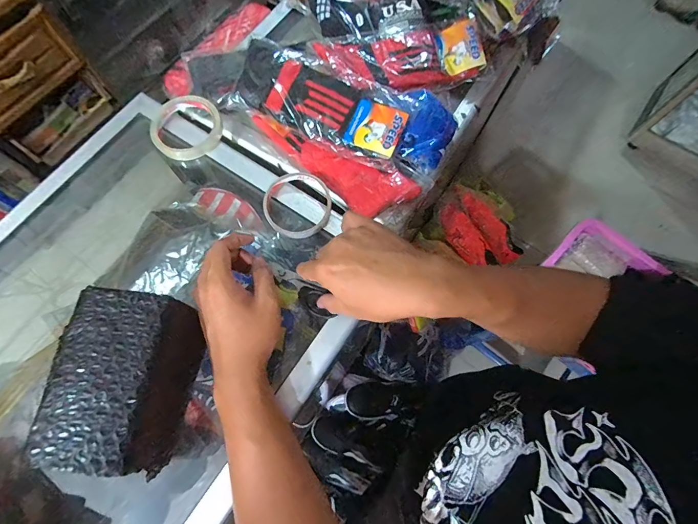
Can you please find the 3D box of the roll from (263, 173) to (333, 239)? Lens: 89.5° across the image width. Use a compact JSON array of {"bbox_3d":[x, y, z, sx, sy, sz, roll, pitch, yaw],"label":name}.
[{"bbox_3d":[-0.063,-0.072,0.441,0.085,0.016,0.082,0,71,0],"label":"roll"}]

